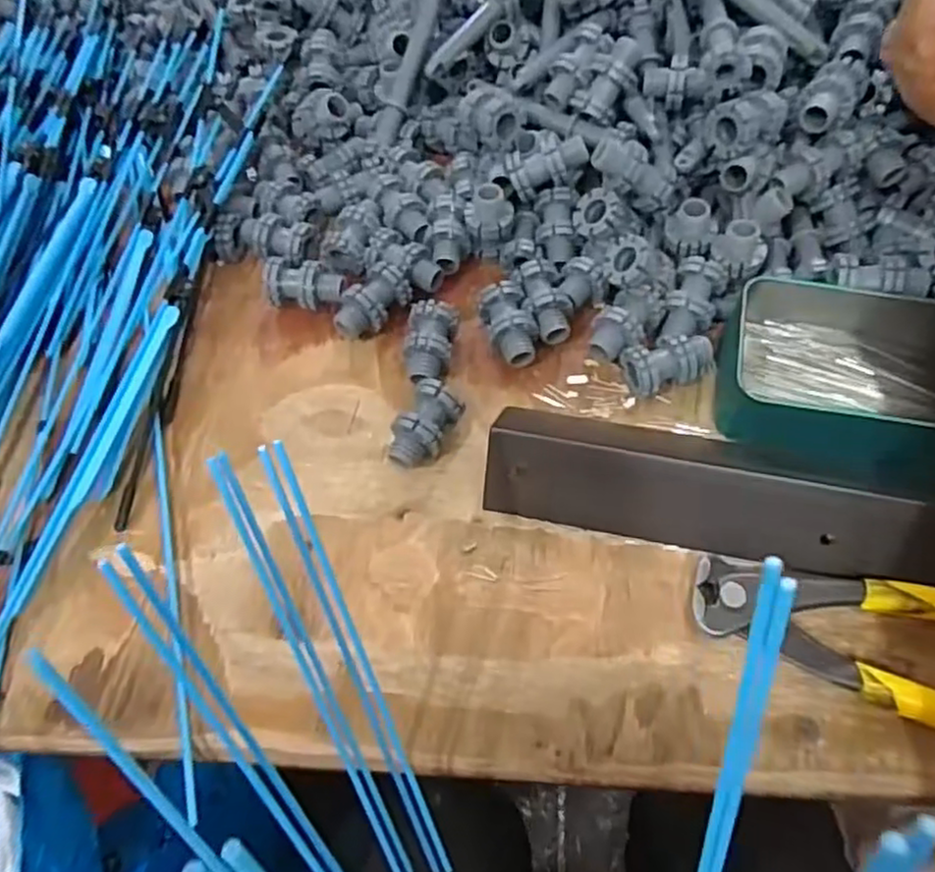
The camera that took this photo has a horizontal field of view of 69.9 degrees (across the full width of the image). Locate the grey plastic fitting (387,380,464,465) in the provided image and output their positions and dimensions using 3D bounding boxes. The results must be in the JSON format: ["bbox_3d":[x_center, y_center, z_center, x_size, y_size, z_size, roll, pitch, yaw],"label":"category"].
[{"bbox_3d":[-0.020,-0.002,0.291,0.021,0.025,0.037,30,67,16],"label":"grey plastic fitting"}]

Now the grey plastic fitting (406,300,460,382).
[{"bbox_3d":[-0.017,-0.041,0.311,0.022,0.023,0.039,3,62,3],"label":"grey plastic fitting"}]

